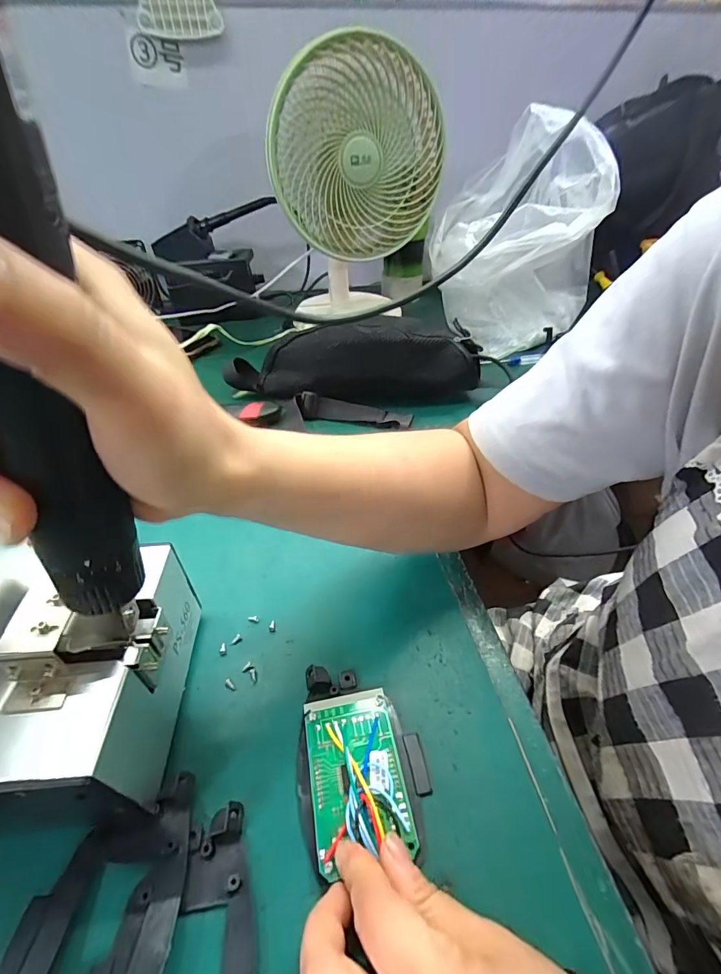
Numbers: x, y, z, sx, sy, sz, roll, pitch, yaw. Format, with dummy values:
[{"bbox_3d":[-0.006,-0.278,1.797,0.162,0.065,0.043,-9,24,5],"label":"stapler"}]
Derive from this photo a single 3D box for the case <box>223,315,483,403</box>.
[{"bbox_3d":[-0.013,-0.157,0.521,0.317,0.089,0.073,0,42,-1],"label":"case"}]

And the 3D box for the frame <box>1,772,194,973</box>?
[{"bbox_3d":[-0.119,0.199,0.179,0.068,0.019,0.120,1,42,0],"label":"frame"}]

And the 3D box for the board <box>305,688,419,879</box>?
[{"bbox_3d":[-0.003,0.153,0.228,0.050,0.011,0.077,-8,43,-9],"label":"board"}]

